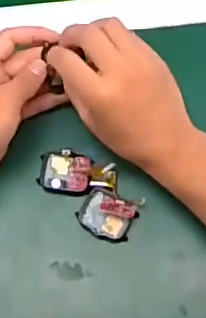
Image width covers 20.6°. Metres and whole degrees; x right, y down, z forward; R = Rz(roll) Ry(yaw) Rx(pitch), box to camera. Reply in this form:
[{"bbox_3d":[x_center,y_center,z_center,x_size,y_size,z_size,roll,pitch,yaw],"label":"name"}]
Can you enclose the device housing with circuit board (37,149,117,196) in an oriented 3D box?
[{"bbox_3d":[-0.022,0.011,0.495,0.067,0.015,0.038,5,70,4],"label":"device housing with circuit board"}]

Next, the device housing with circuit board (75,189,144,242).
[{"bbox_3d":[0.003,0.047,0.485,0.047,0.013,0.037,23,73,10],"label":"device housing with circuit board"}]

